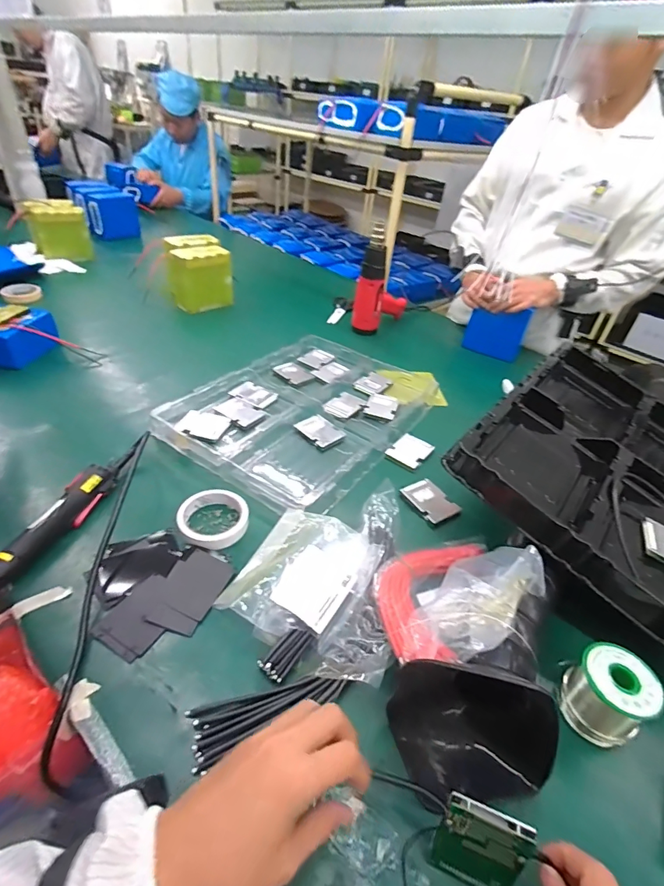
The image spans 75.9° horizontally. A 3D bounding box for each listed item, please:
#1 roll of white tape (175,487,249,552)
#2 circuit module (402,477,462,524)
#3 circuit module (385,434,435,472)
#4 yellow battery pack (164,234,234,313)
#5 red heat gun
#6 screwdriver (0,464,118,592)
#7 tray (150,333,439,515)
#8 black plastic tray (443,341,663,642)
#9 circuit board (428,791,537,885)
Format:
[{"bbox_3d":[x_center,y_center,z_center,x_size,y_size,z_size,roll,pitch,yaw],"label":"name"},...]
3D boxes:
[{"bbox_3d":[-0.165,0.105,0.591,0.095,0.020,0.090,4,39,-4],"label":"roll of white tape"},{"bbox_3d":[0.155,0.088,0.667,0.058,0.005,0.081,-20,46,-30],"label":"circuit module"},{"bbox_3d":[0.140,0.014,0.759,0.063,0.007,0.080,30,44,25],"label":"circuit module"},{"bbox_3d":[-0.369,-0.474,1.186,0.164,0.151,0.175,-9,41,-19],"label":"yellow battery pack"},{"bbox_3d":[0.139,-0.438,1.127,0.071,0.262,0.181,27,43,23],"label":"red heat gun"},{"bbox_3d":[-0.362,0.117,0.536,0.032,0.044,0.235,14,39,8],"label":"screwdriver"},{"bbox_3d":[-0.037,-0.078,0.829,0.347,0.036,0.492,27,43,22],"label":"tray"},{"bbox_3d":[0.413,0.035,0.633,0.344,0.079,0.478,41,49,17],"label":"black plastic tray"},{"bbox_3d":[0.110,0.306,0.320,0.059,0.080,0.012,15,22,16],"label":"circuit board"}]

